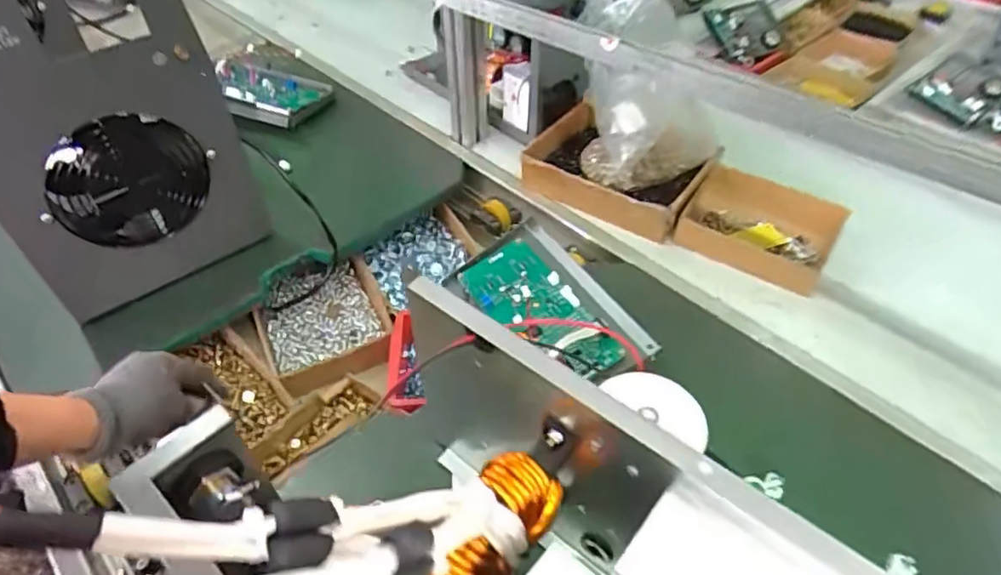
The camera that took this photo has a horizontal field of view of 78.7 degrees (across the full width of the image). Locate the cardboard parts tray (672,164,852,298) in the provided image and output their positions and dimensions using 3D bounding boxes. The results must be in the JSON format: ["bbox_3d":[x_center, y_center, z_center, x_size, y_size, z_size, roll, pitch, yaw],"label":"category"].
[{"bbox_3d":[0.315,-0.075,0.751,0.175,0.055,0.118,27,53,22],"label":"cardboard parts tray"}]

